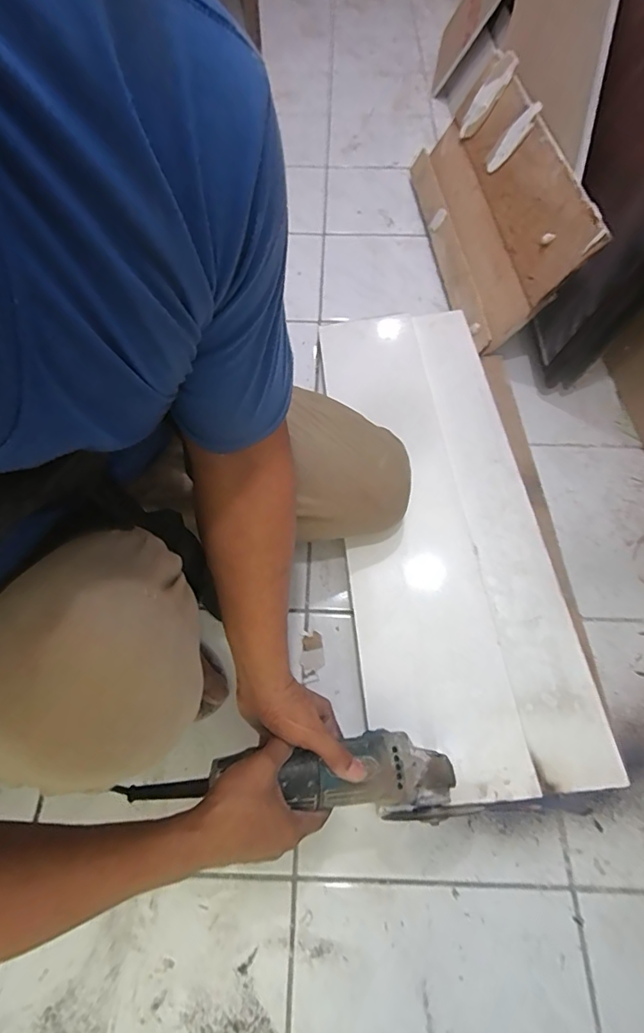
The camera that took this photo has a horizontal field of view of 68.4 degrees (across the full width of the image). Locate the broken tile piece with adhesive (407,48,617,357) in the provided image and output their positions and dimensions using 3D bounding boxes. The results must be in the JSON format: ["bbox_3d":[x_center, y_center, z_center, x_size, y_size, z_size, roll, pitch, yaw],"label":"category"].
[{"bbox_3d":[0.311,-0.608,0.903,0.021,0.265,0.628,13,58,-30],"label":"broken tile piece with adhesive"}]

